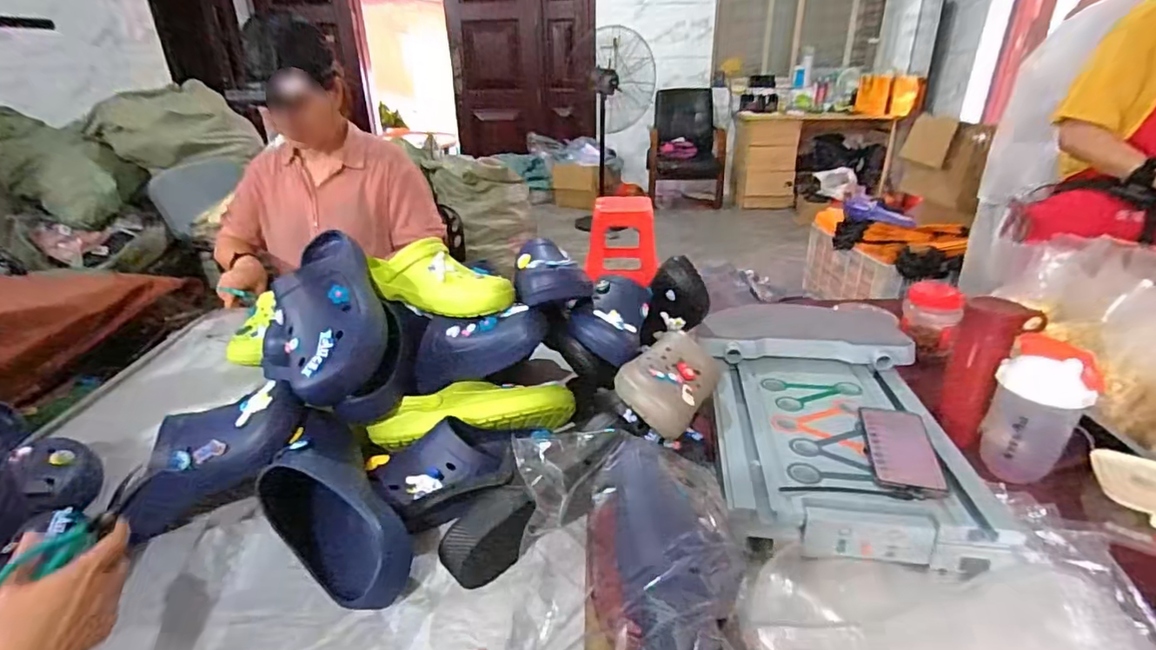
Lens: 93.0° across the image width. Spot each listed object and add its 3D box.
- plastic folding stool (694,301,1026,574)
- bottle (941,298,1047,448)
[{"bbox_3d":[0.366,0.095,0.827,0.319,0.067,0.571,3,27,8],"label":"plastic folding stool"},{"bbox_3d":[0.567,0.072,0.768,0.085,0.205,0.064,13,29,26],"label":"bottle"}]

